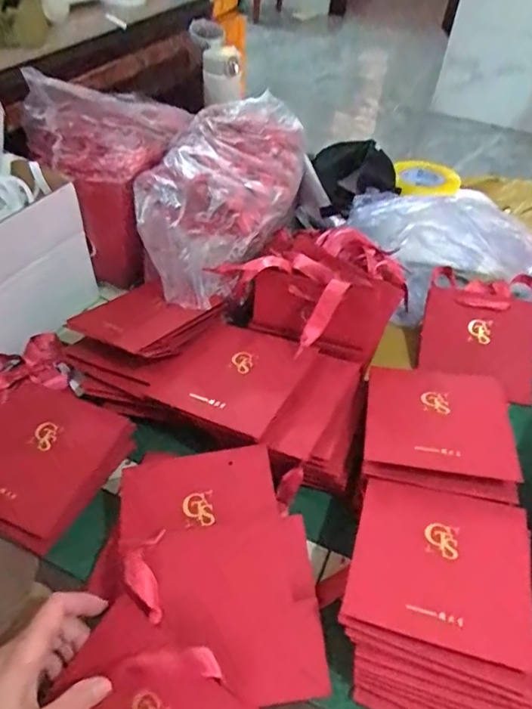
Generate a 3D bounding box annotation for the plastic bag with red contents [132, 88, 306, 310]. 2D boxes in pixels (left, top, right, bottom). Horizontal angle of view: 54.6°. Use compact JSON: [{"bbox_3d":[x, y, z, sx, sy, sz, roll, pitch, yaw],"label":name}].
[{"bbox_3d":[-0.059,-0.213,0.672,0.175,0.097,0.351,16,60,10],"label":"plastic bag with red contents"}]

